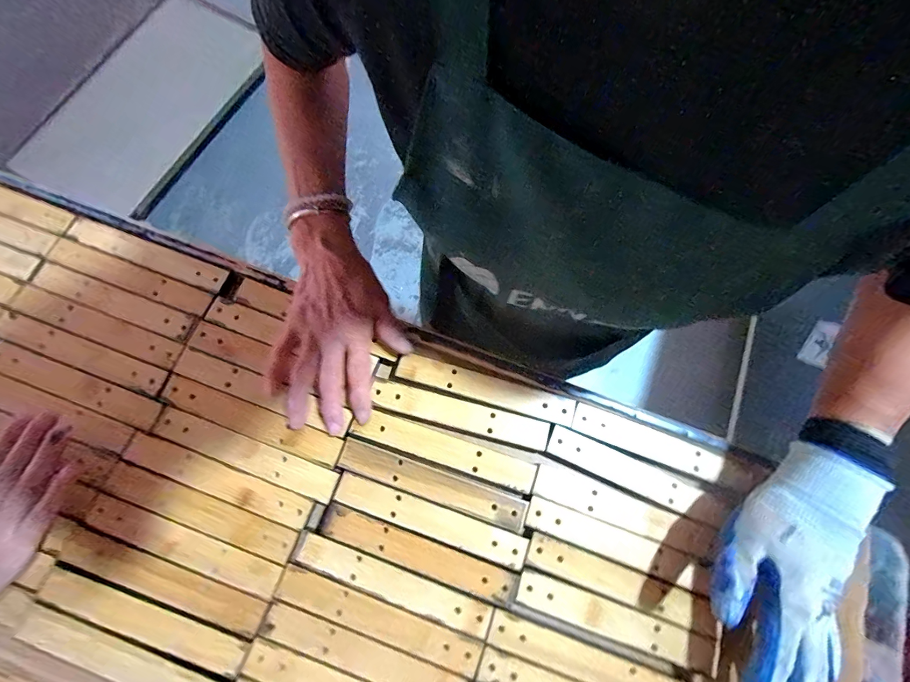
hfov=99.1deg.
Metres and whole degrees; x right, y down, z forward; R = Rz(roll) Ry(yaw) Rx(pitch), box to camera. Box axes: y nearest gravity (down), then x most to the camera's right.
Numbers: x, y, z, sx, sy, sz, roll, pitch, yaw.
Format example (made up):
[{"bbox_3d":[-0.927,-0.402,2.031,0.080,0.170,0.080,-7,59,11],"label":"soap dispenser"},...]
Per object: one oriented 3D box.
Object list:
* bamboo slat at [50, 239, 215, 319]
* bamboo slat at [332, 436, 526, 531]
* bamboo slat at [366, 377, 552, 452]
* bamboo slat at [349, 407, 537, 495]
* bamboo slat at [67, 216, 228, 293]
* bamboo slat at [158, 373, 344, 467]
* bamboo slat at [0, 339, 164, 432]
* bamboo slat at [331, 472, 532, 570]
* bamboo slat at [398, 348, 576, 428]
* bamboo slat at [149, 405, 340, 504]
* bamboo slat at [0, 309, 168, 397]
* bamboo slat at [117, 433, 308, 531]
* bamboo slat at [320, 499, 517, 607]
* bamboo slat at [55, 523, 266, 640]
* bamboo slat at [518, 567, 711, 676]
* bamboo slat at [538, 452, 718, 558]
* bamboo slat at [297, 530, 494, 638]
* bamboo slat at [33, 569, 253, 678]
[{"bbox_3d":[-0.330,-0.066,0.394,0.175,0.007,0.026,21,75,4],"label":"bamboo slat"},{"bbox_3d":[-0.021,0.133,0.365,0.179,0.004,0.028,19,75,3],"label":"bamboo slat"},{"bbox_3d":[0.004,0.072,0.382,0.176,0.004,0.027,15,75,2],"label":"bamboo slat"},{"bbox_3d":[-0.010,0.103,0.374,0.176,0.005,0.028,18,75,3],"label":"bamboo slat"},{"bbox_3d":[-0.319,-0.090,0.402,0.176,0.006,0.028,21,75,4],"label":"bamboo slat"},{"bbox_3d":[-0.197,0.075,0.372,0.182,0.004,0.028,20,75,3],"label":"bamboo slat"},{"bbox_3d":[-0.362,0.039,0.361,0.180,0.006,0.027,20,75,4],"label":"bamboo slat"},{"bbox_3d":[-0.023,0.163,0.356,0.179,0.004,0.027,20,75,3],"label":"bamboo slat"},{"bbox_3d":[0.031,0.046,0.388,0.178,0.007,0.031,16,75,2],"label":"bamboo slat"},{"bbox_3d":[-0.193,0.103,0.357,0.175,0.004,0.028,20,75,3],"label":"bamboo slat"},{"bbox_3d":[-0.364,0.010,0.374,0.182,0.008,0.025,20,75,3],"label":"bamboo slat"},{"bbox_3d":[-0.214,0.124,0.348,0.174,0.004,0.026,20,75,3],"label":"bamboo slat"},{"bbox_3d":[-0.034,0.189,0.348,0.179,0.004,0.027,20,75,3],"label":"bamboo slat"},{"bbox_3d":[-0.247,0.203,0.328,0.178,0.007,0.028,19,75,3],"label":"bamboo slat"},{"bbox_3d":[0.138,0.240,0.332,0.173,0.004,0.026,21,75,4],"label":"bamboo slat"},{"bbox_3d":[0.154,0.155,0.358,0.166,0.006,0.033,21,75,4],"label":"bamboo slat"},{"bbox_3d":[-0.053,0.209,0.333,0.171,0.004,0.026,20,75,4],"label":"bamboo slat"},{"bbox_3d":[-0.259,0.232,0.321,0.178,0.006,0.025,18,75,3],"label":"bamboo slat"}]

